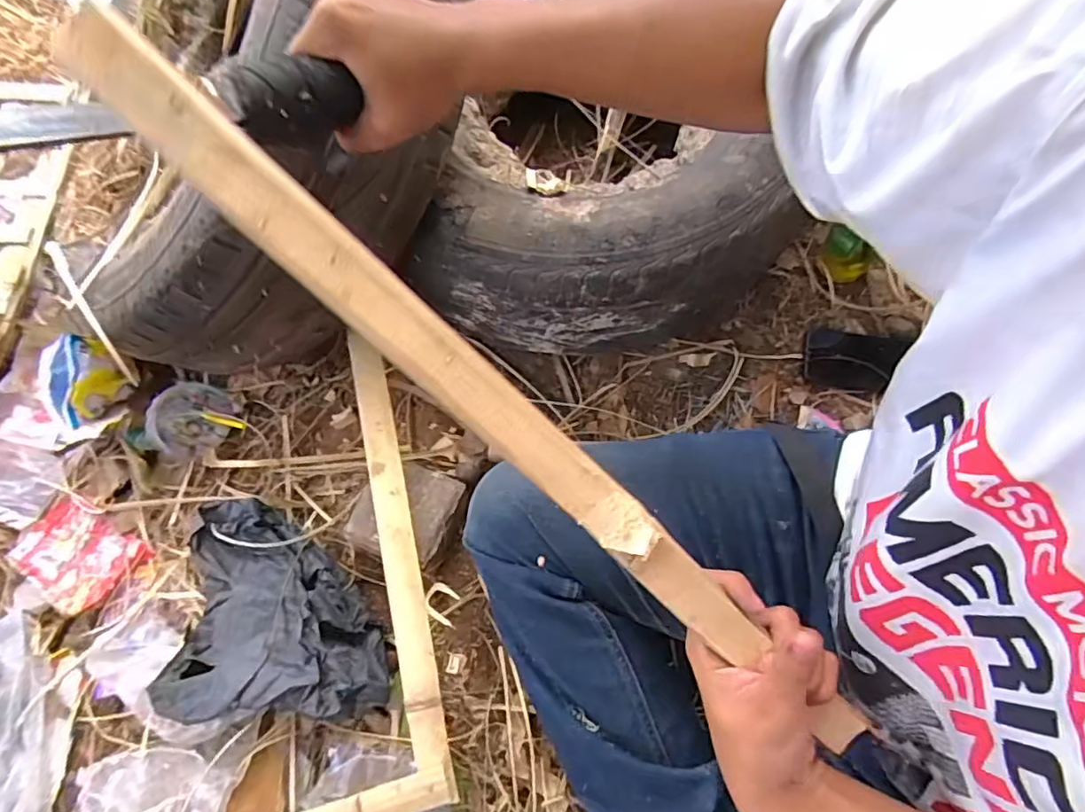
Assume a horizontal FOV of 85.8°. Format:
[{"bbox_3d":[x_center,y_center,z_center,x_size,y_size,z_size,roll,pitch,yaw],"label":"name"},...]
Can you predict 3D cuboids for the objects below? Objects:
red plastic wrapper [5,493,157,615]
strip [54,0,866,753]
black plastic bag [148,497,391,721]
[{"bbox_3d":[-0.549,0.178,0.691,0.175,0.037,0.104,23,70,13],"label":"red plastic wrapper"},{"bbox_3d":[-0.001,0.022,0.287,0.503,0.019,0.030,43,69,-13],"label":"strip"},{"bbox_3d":[-0.264,0.197,0.597,0.217,0.043,0.213,-3,67,3],"label":"black plastic bag"}]

